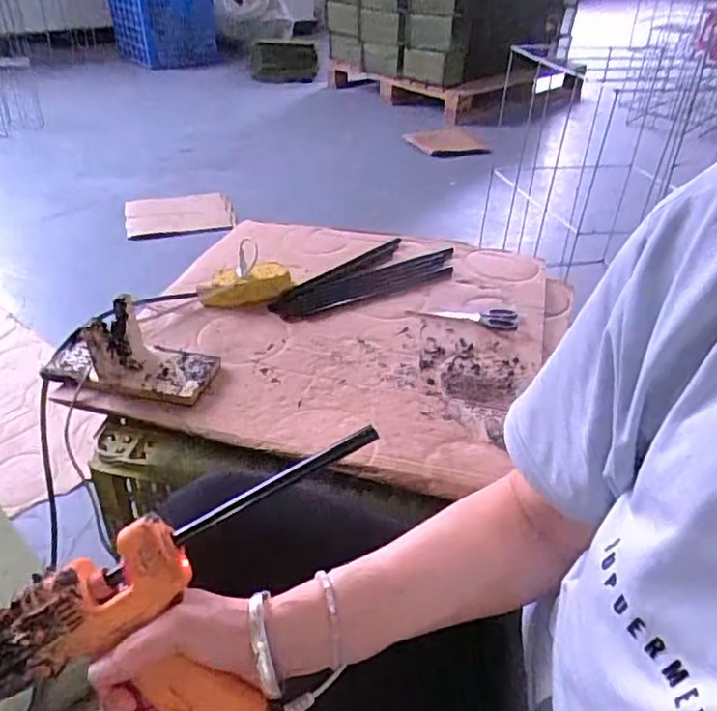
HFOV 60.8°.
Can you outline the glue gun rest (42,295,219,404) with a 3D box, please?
[{"bbox_3d":[-0.280,-0.014,0.740,0.212,0.075,0.093,7,36,8],"label":"glue gun rest"}]

